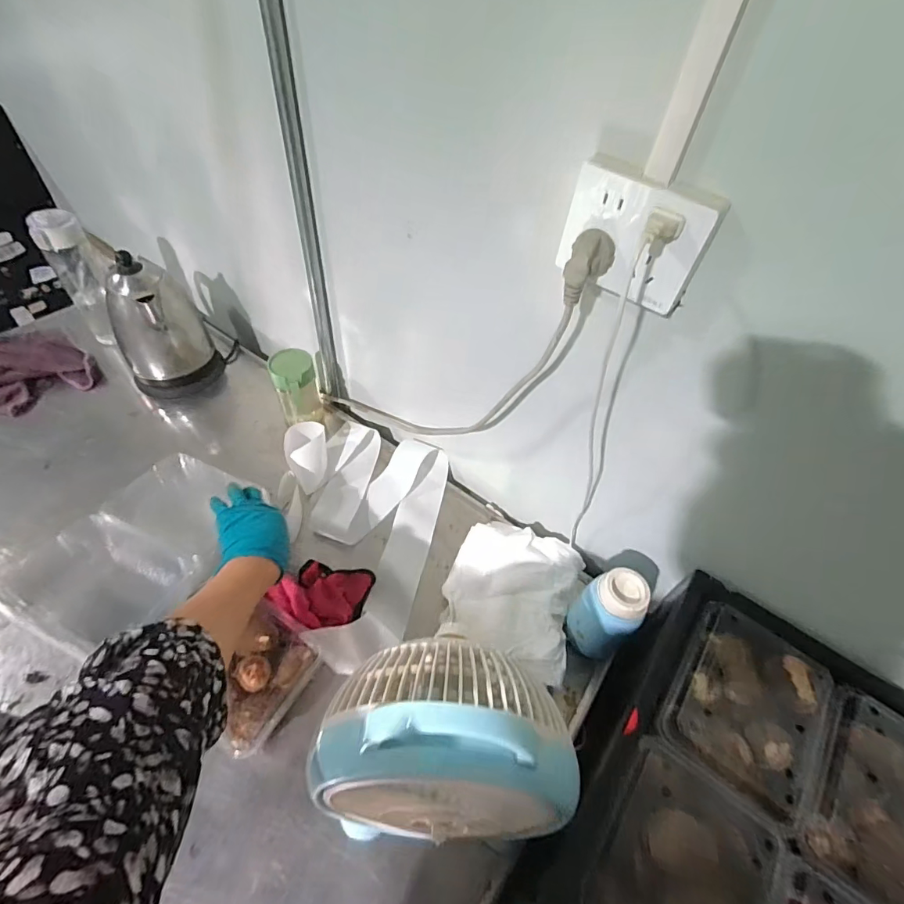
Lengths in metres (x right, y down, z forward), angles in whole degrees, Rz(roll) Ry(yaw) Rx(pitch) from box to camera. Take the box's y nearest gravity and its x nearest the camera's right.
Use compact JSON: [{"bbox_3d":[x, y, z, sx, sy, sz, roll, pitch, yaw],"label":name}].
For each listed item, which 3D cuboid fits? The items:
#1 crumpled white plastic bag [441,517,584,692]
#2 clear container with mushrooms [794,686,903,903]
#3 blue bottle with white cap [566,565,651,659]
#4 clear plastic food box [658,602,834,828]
[{"bbox_3d":[0.080,0.192,0.631,0.173,0.044,0.183,18,52,10],"label":"crumpled white plastic bag"},{"bbox_3d":[0.396,0.326,0.415,0.133,0.050,0.162,35,57,22],"label":"clear container with mushrooms"},{"bbox_3d":[0.187,0.200,0.562,0.063,0.133,0.065,2,51,-3],"label":"blue bottle with white cap"},{"bbox_3d":[0.296,0.252,0.466,0.140,0.037,0.171,30,55,18],"label":"clear plastic food box"}]

